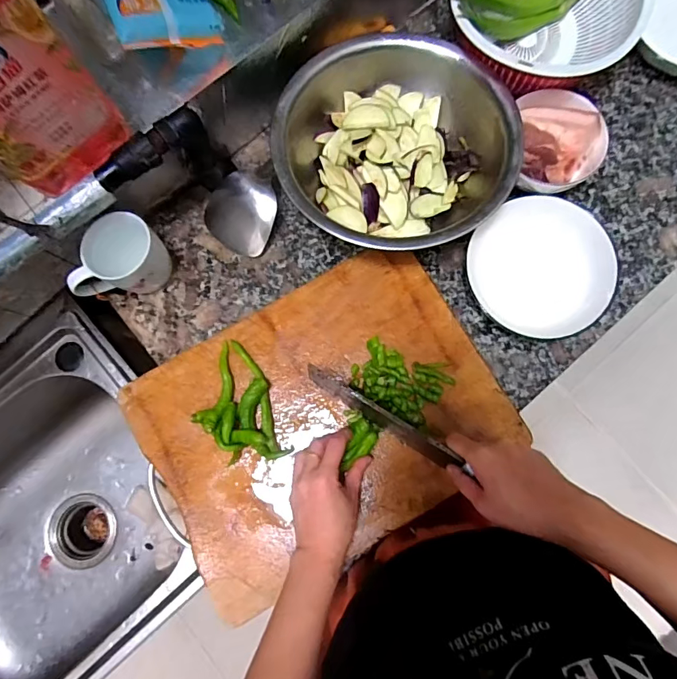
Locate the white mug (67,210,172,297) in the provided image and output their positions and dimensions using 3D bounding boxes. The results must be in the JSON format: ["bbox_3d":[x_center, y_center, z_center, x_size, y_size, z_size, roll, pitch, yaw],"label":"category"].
[{"bbox_3d":[-0.259,-0.091,0.532,0.112,0.085,0.073,-20,79,-2],"label":"white mug"}]

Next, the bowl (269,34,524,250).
[{"bbox_3d":[0.068,-0.224,0.551,0.269,0.092,0.257,0,79,1],"label":"bowl"}]

